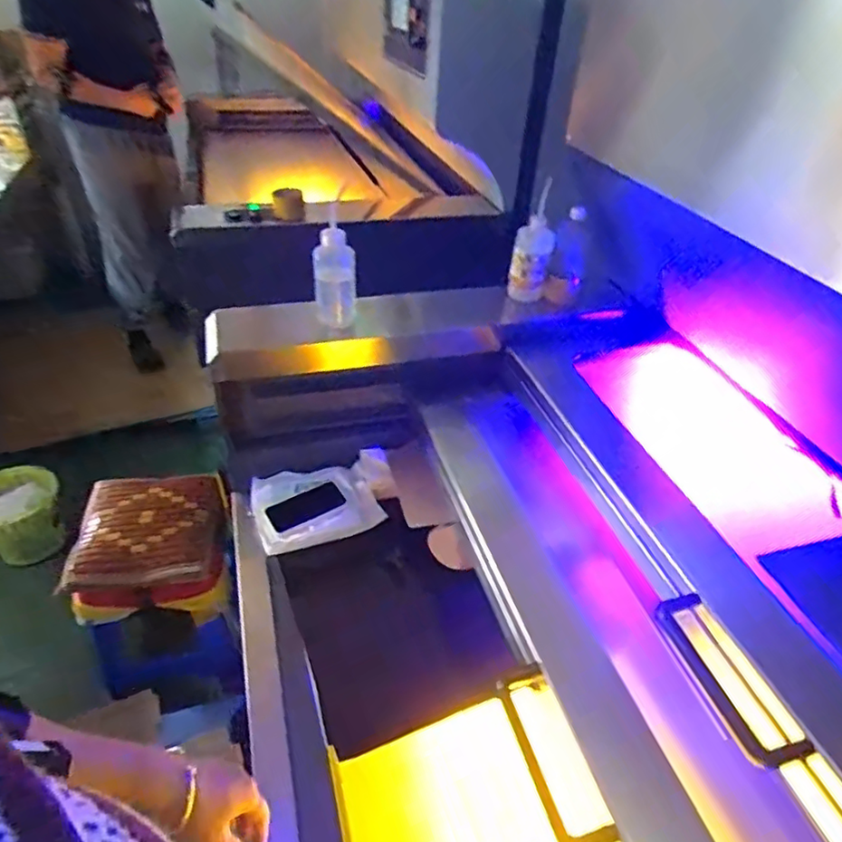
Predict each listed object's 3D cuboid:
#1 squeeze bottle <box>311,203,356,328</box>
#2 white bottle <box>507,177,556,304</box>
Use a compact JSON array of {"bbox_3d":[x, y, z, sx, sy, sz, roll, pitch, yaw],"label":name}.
[{"bbox_3d":[-0.155,-0.262,1.061,0.080,0.221,0.084,-4,39,-6],"label":"squeeze bottle"},{"bbox_3d":[0.221,-0.332,1.209,0.086,0.227,0.065,9,39,10],"label":"white bottle"}]

